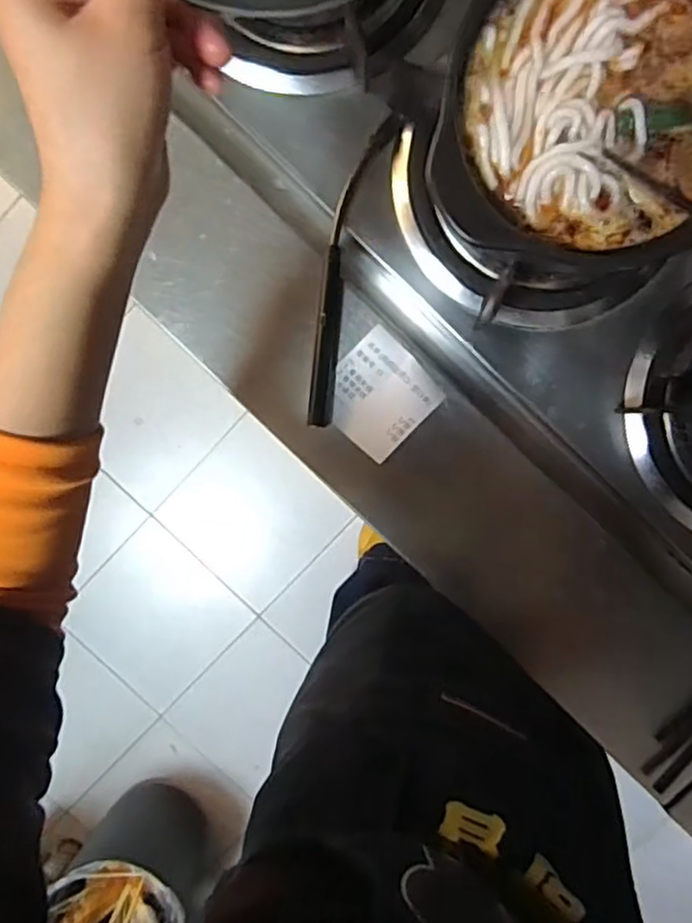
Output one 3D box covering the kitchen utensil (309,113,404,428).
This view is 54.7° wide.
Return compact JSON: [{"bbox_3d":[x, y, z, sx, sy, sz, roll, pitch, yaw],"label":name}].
[{"bbox_3d":[-0.002,-0.143,0.508,0.030,0.016,0.231,13,97,0],"label":"kitchen utensil"}]

